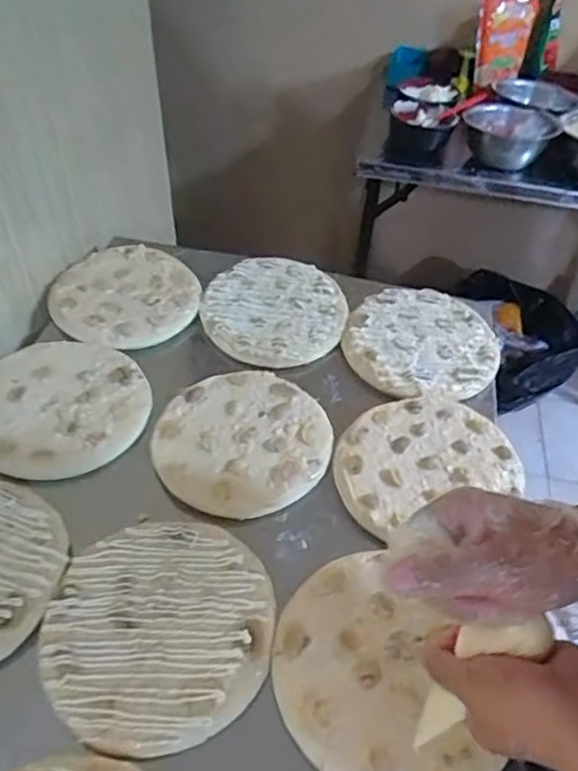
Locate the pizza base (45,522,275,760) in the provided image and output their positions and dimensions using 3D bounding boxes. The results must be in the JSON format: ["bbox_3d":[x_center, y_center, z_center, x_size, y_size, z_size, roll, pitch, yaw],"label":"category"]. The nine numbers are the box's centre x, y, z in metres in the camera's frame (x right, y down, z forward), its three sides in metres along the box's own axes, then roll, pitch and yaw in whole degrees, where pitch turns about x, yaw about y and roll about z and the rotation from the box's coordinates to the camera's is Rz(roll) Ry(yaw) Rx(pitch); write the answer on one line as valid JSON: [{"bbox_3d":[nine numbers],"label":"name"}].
[{"bbox_3d":[-0.114,0.210,0.534,0.189,0.013,0.200,2,47,-2],"label":"pizza base"}]

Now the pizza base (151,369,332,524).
[{"bbox_3d":[-0.053,0.061,0.689,0.199,0.015,0.185,2,47,-2],"label":"pizza base"}]

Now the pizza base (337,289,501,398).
[{"bbox_3d":[0.175,-0.060,0.809,0.198,0.021,0.194,2,47,-2],"label":"pizza base"}]

